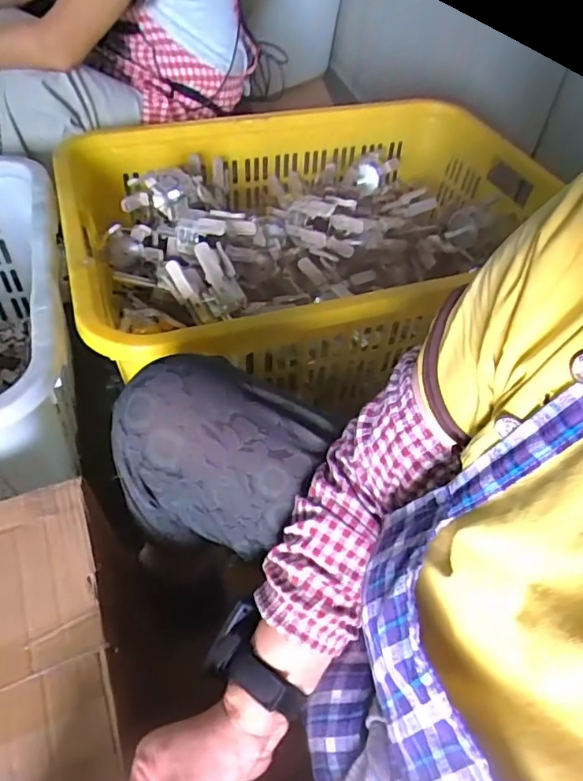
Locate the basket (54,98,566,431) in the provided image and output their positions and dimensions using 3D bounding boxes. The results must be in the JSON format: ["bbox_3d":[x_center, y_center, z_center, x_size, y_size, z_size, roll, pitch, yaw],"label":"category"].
[{"bbox_3d":[0.055,-0.243,0.939,0.788,0.283,0.566,-12,50,-15],"label":"basket"}]

